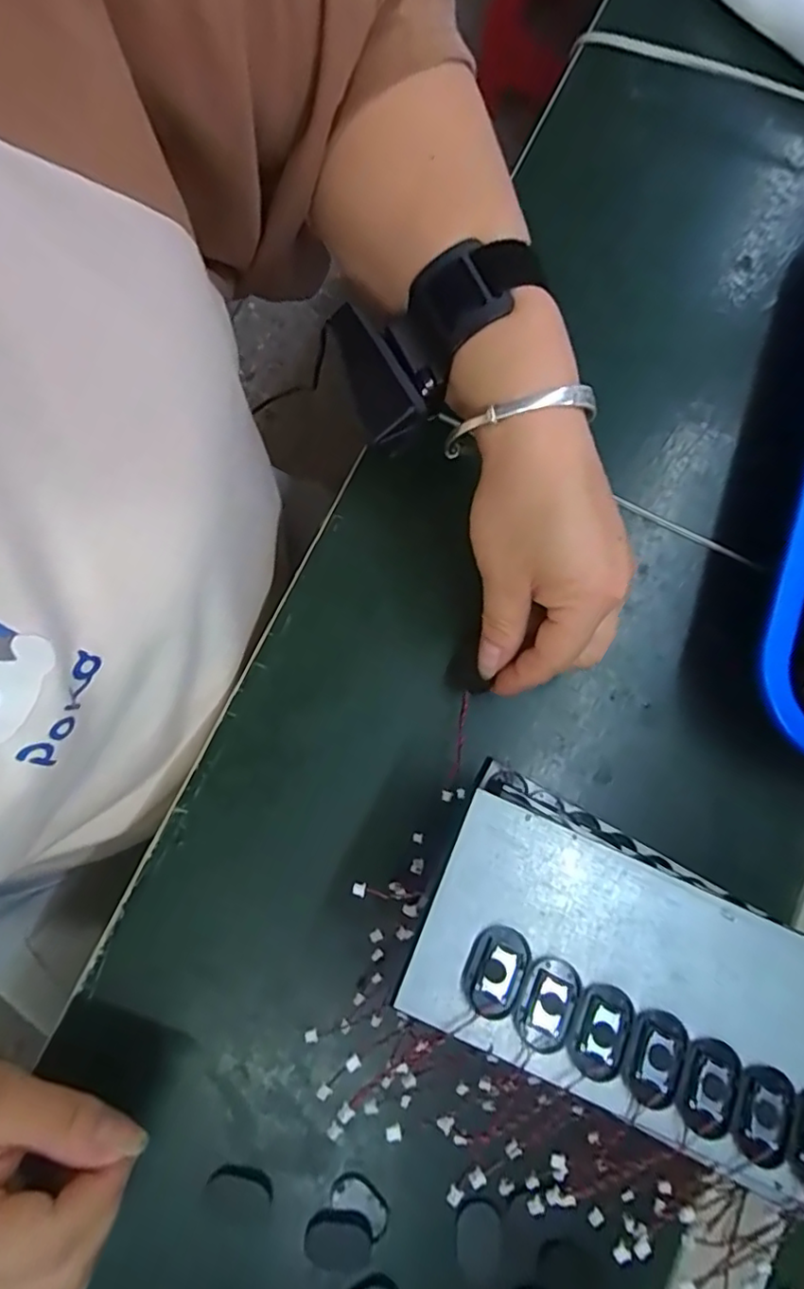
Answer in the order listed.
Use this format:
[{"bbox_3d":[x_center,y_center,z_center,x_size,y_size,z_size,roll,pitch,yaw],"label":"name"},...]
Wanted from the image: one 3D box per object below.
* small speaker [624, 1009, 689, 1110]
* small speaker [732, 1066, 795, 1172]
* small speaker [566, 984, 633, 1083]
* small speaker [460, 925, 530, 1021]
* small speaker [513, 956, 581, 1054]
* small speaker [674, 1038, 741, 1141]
[{"bbox_3d":[0.086,0.140,0.204,0.019,0.004,0.028,23,81,3],"label":"small speaker"},{"bbox_3d":[0.121,0.158,0.202,0.019,0.004,0.028,20,80,2],"label":"small speaker"},{"bbox_3d":[0.068,0.131,0.204,0.020,0.004,0.028,24,81,3],"label":"small speaker"},{"bbox_3d":[0.032,0.113,0.209,0.019,0.004,0.028,24,81,3],"label":"small speaker"},{"bbox_3d":[0.050,0.122,0.205,0.019,0.004,0.028,24,81,3],"label":"small speaker"},{"bbox_3d":[0.103,0.149,0.203,0.020,0.004,0.028,25,81,3],"label":"small speaker"}]

